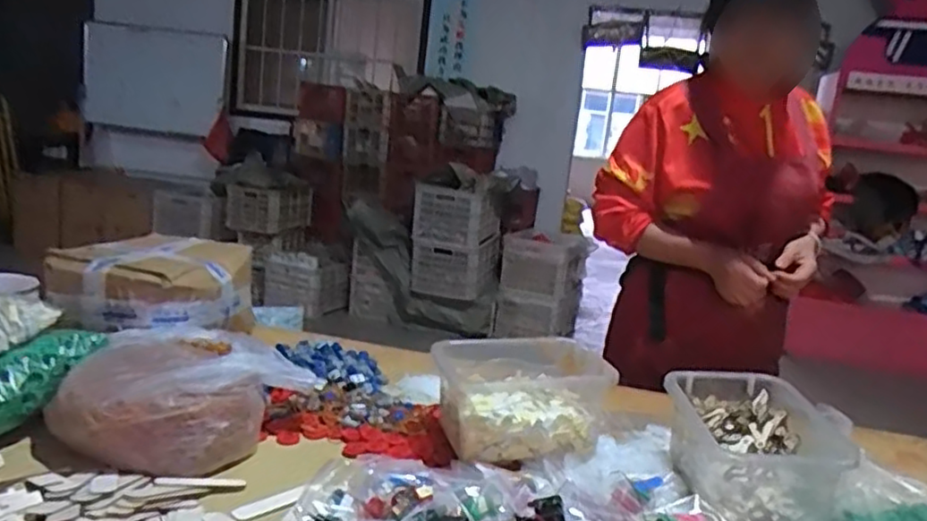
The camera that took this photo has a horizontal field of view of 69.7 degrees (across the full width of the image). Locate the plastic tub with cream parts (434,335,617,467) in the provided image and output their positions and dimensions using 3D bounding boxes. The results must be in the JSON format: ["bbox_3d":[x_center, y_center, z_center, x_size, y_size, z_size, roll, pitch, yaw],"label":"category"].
[{"bbox_3d":[0.080,0.197,0.975,0.229,0.118,0.187,2,12,-21],"label":"plastic tub with cream parts"}]

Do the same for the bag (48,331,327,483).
[{"bbox_3d":[-0.387,0.184,0.915,0.249,0.110,0.279,9,11,15],"label":"bag"}]

